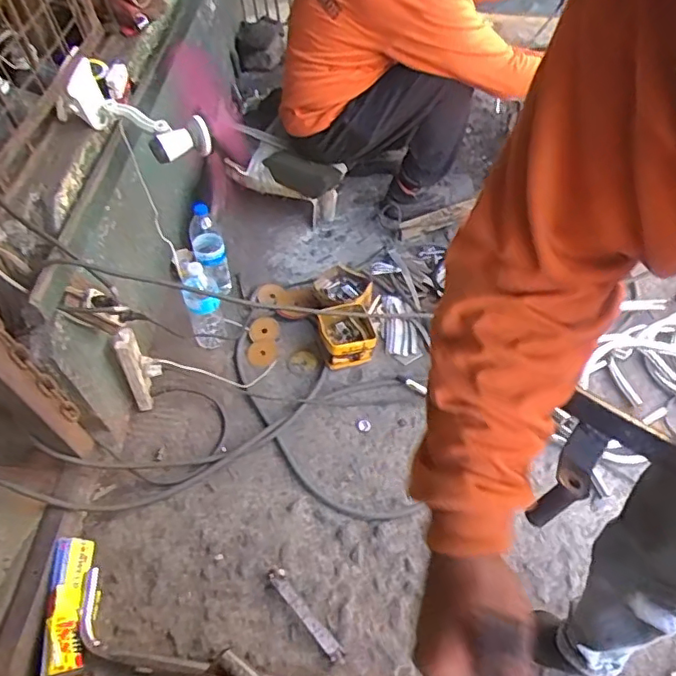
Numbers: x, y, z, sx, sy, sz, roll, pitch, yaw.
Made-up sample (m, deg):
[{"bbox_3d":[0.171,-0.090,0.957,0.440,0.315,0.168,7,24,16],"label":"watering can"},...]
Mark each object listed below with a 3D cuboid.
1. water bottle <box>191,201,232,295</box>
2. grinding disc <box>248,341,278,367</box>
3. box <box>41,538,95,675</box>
[{"bbox_3d":[-0.316,-0.215,1.389,0.075,0.275,0.077,-15,54,-7],"label":"water bottle"},{"bbox_3d":[-0.183,0.039,1.374,0.069,0.004,0.063,5,62,-9],"label":"grinding disc"},{"bbox_3d":[-0.476,0.512,1.002,0.076,0.037,0.302,9,48,-28],"label":"box"}]

